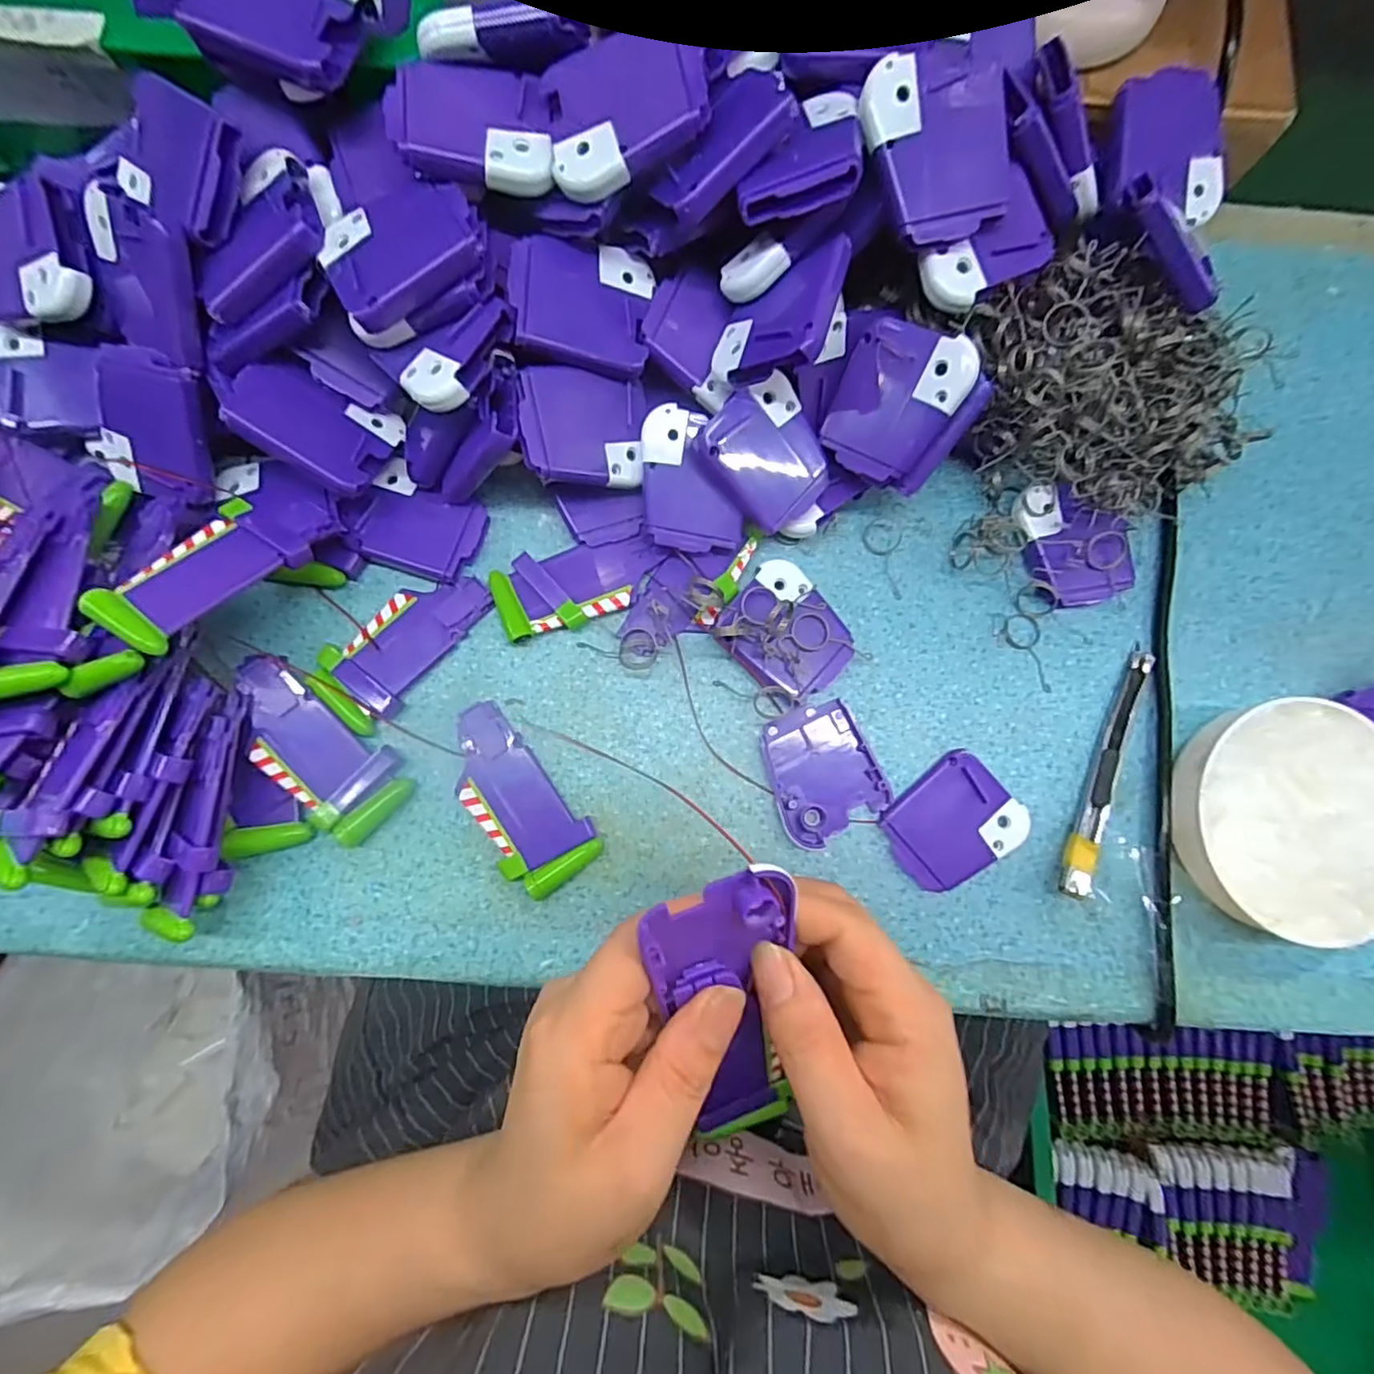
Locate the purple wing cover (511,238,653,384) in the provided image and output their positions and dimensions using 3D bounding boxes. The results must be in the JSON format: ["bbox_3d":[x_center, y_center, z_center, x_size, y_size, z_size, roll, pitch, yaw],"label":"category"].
[{"bbox_3d":[-0.045,-0.165,0.269,0.059,0.005,0.051,6,89,-23],"label":"purple wing cover"}]

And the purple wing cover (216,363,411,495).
[{"bbox_3d":[-0.163,-0.115,0.274,0.060,0.006,0.048,25,65,-26],"label":"purple wing cover"}]

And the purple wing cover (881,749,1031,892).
[{"bbox_3d":[0.127,0.066,0.299,0.060,0.007,0.051,-41,85,-7],"label":"purple wing cover"}]

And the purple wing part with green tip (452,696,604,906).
[{"bbox_3d":[-0.080,0.052,0.291,0.040,0.012,0.090,-36,84,-7],"label":"purple wing part with green tip"}]

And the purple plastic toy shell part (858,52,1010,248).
[{"bbox_3d":[0.097,-0.208,0.243,0.050,0.014,0.062,-20,106,3],"label":"purple plastic toy shell part"}]

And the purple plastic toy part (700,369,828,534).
[{"bbox_3d":[0.038,-0.107,0.289,0.051,0.008,0.057,-42,112,-5],"label":"purple plastic toy part"}]

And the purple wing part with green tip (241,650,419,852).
[{"bbox_3d":[-0.172,0.028,0.288,0.093,0.015,0.040,41,82,4],"label":"purple wing part with green tip"}]

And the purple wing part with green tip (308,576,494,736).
[{"bbox_3d":[-0.135,-0.022,0.299,0.040,0.011,0.086,43,82,5],"label":"purple wing part with green tip"}]

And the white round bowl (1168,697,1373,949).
[{"bbox_3d":[0.280,0.060,0.293,0.106,0.030,0.101,0,81,-2],"label":"white round bowl"}]

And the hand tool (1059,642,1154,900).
[{"bbox_3d":[0.203,0.038,0.298,0.015,0.018,0.127,23,81,2],"label":"hand tool"}]

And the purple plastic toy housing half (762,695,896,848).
[{"bbox_3d":[0.063,0.040,0.301,0.052,0.007,0.061,-27,83,-6],"label":"purple plastic toy housing half"}]

